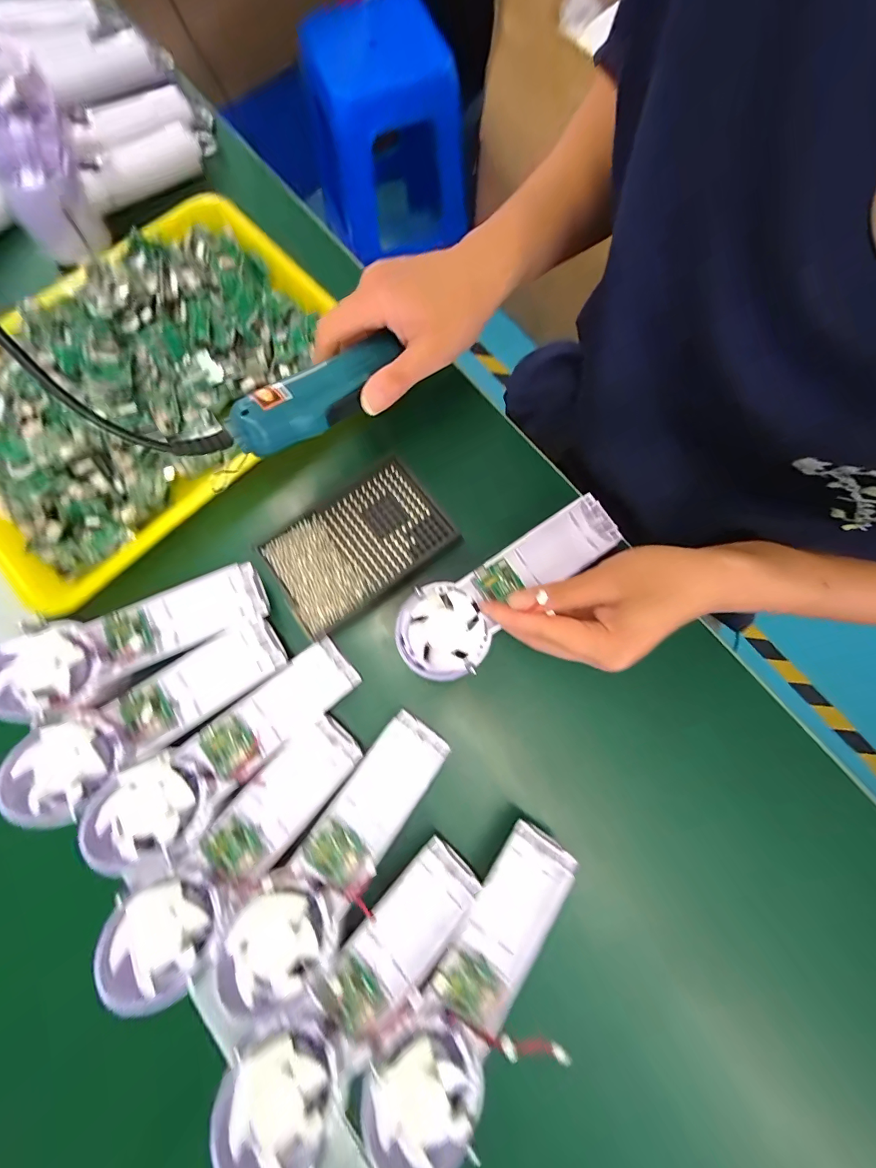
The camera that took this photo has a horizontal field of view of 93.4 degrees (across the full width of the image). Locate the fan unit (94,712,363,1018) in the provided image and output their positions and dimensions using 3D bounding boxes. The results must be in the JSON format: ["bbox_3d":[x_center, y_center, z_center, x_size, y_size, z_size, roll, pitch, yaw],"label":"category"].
[{"bbox_3d":[-0.123,0.163,0.255,0.053,0.027,0.173,41,80,9],"label":"fan unit"}]

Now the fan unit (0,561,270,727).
[{"bbox_3d":[-0.214,0.033,0.285,0.175,0.028,0.061,-26,78,-6],"label":"fan unit"}]

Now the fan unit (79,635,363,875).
[{"bbox_3d":[-0.135,0.105,0.275,0.176,0.027,0.055,-38,79,-22],"label":"fan unit"}]

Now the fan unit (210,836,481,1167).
[{"bbox_3d":[-0.047,0.241,0.247,0.056,0.030,0.176,43,68,9],"label":"fan unit"}]

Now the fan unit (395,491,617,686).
[{"bbox_3d":[0.050,0.001,0.292,0.172,0.027,0.061,-33,79,-9],"label":"fan unit"}]

